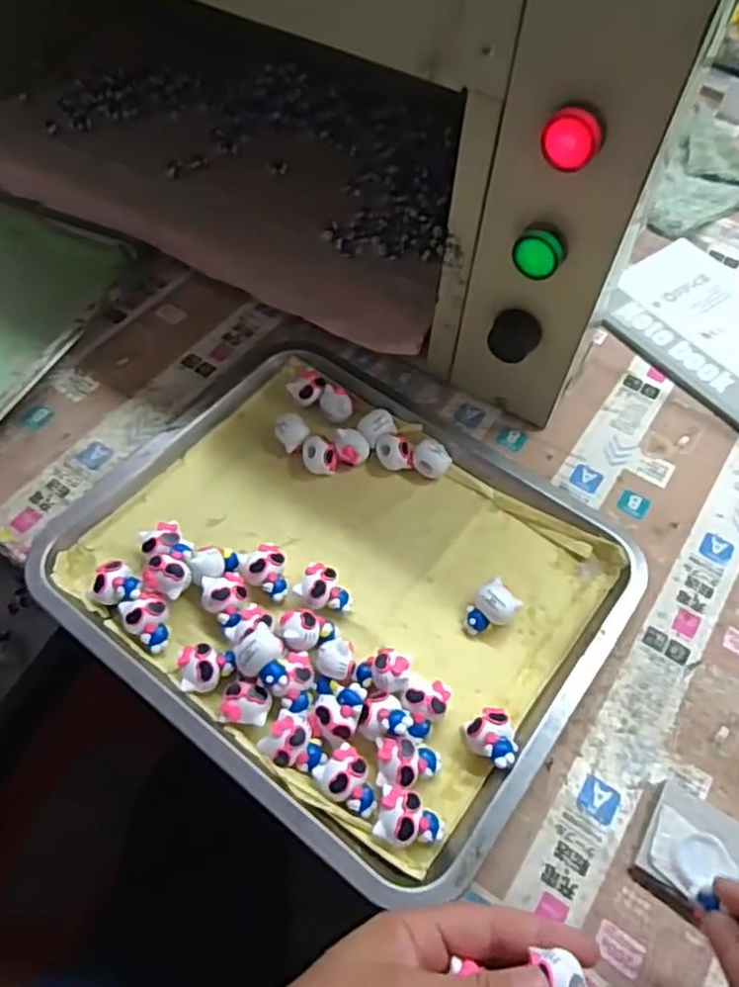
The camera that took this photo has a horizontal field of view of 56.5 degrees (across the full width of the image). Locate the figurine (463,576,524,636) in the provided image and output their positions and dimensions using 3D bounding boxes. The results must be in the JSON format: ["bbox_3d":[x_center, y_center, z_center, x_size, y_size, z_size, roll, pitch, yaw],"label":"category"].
[{"bbox_3d":[0.074,0.070,0.414,0.033,0.025,0.023,-35,66,-21],"label":"figurine"}]

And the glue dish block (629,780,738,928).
[{"bbox_3d":[0.168,0.184,0.352,0.050,0.016,0.055,33,63,16],"label":"glue dish block"}]

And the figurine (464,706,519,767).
[{"bbox_3d":[0.066,0.132,0.366,0.025,0.023,0.028,-28,64,-18],"label":"figurine"}]

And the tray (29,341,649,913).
[{"bbox_3d":[-0.014,0.043,0.428,0.316,0.032,0.269,35,63,17],"label":"tray"}]

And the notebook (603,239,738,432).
[{"bbox_3d":[0.289,-0.132,0.562,0.138,0.008,0.188,-34,66,-20],"label":"notebook"}]

